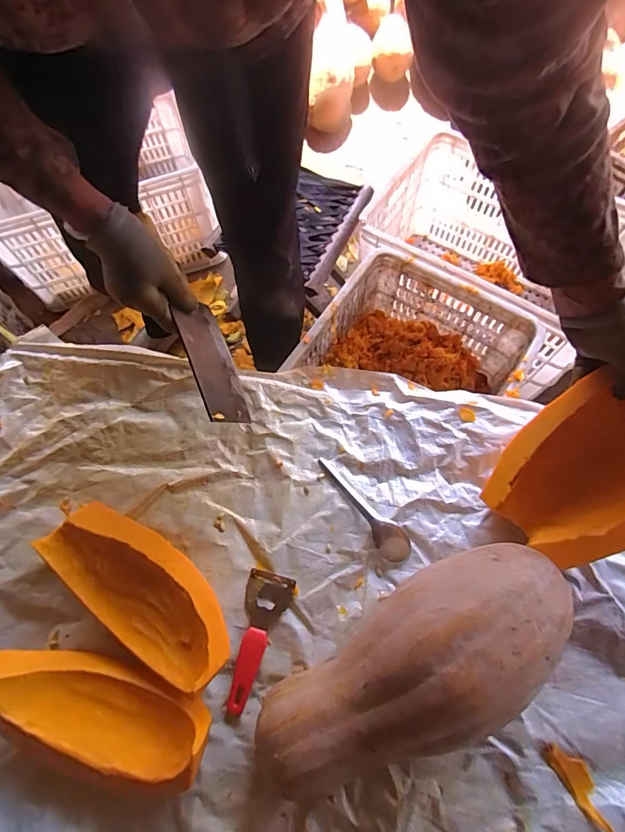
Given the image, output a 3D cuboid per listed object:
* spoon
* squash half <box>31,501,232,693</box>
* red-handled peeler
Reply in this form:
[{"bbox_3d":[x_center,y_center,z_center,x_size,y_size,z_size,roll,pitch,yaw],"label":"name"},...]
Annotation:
[{"bbox_3d":[0.060,0.122,0.539,0.039,0.016,0.165,-43,73,-13],"label":"spoon"},{"bbox_3d":[-0.198,0.207,0.480,0.247,0.066,0.120,34,74,14],"label":"squash half"},{"bbox_3d":[-0.060,0.263,0.486,0.055,0.011,0.148,7,69,5],"label":"red-handled peeler"}]

